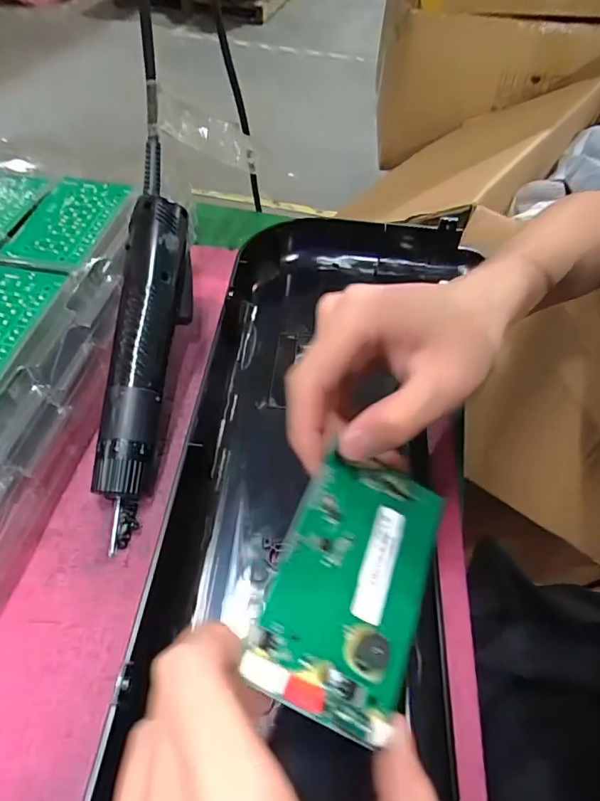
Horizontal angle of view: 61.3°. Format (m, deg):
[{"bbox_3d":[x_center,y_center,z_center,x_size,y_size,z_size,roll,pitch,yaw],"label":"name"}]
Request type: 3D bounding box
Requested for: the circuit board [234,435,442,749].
[{"bbox_3d":[0.023,0.071,0.206,0.061,0.010,0.104,29,54,-3],"label":"circuit board"}]

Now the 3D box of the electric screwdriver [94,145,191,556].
[{"bbox_3d":[-0.096,-0.043,0.318,0.040,0.031,0.250,3,75,-1],"label":"electric screwdriver"}]

